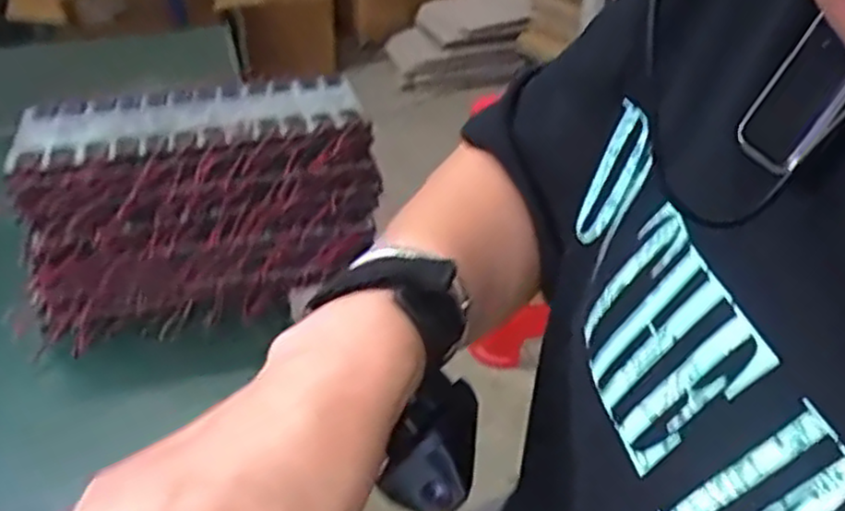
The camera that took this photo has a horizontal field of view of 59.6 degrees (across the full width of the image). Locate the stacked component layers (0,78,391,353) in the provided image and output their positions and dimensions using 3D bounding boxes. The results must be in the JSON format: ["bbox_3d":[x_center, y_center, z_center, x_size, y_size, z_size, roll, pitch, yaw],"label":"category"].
[{"bbox_3d":[-0.136,-0.037,0.457,0.206,0.107,0.110,-11,36,-19],"label":"stacked component layers"}]

